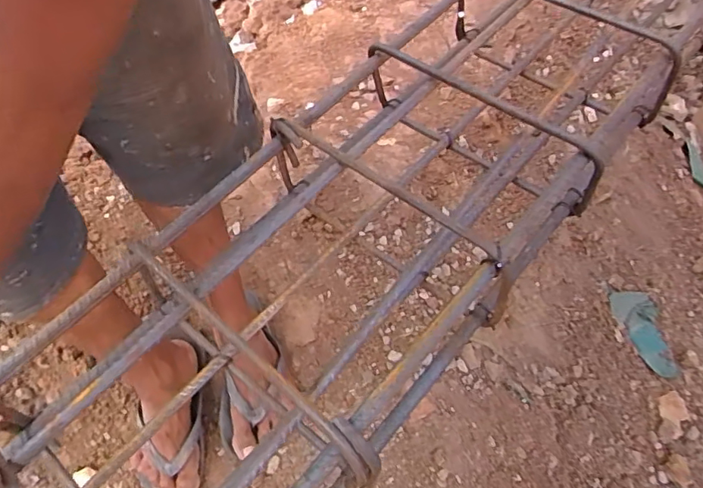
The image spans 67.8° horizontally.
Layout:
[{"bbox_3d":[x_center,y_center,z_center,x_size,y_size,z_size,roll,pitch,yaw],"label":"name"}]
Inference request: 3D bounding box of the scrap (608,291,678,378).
[{"bbox_3d":[0.579,0.176,1.048,0.113,0.013,0.172,5,63,-17],"label":"scrap"}]

